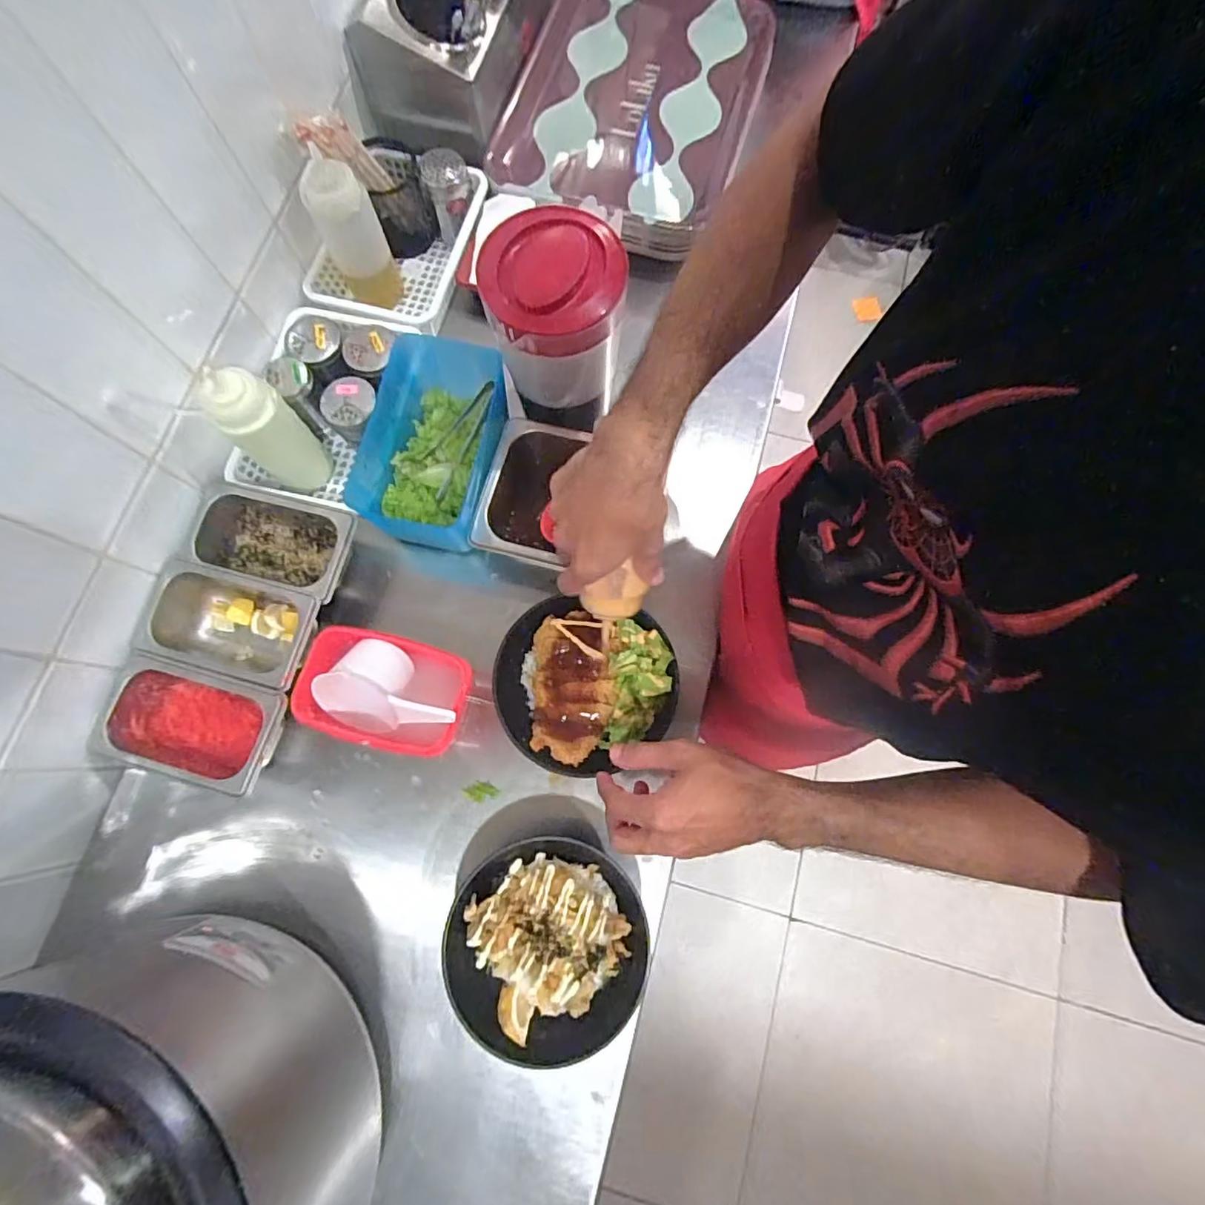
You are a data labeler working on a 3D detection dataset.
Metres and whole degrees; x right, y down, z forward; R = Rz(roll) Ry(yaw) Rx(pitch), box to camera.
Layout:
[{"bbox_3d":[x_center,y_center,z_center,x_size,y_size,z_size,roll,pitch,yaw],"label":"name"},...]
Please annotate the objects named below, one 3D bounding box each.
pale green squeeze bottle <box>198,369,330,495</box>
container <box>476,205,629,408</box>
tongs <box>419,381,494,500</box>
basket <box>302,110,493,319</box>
[{"bbox_3d":[-0.351,-0.182,0.597,0.057,0.161,0.060,0,76,0],"label":"pale green squeeze bottle"},{"bbox_3d":[-0.045,-0.284,0.574,0.127,0.160,0.131,-6,76,-2],"label":"container"},{"bbox_3d":[-0.172,-0.194,0.653,0.052,0.020,0.143,31,96,8],"label":"tongs"},{"bbox_3d":[-0.256,-0.468,0.673,0.159,0.183,0.233,14,76,3],"label":"basket"}]

